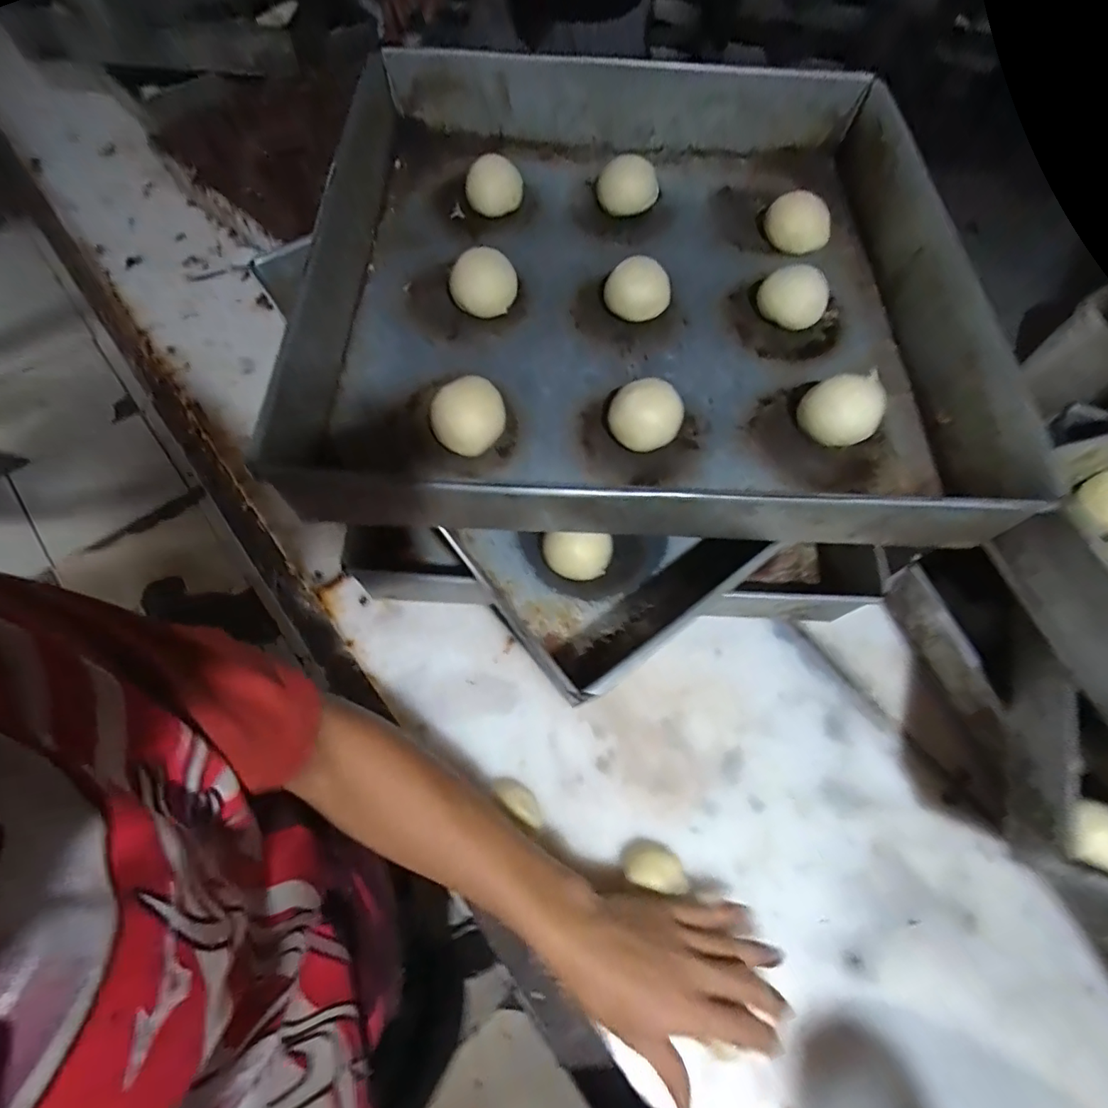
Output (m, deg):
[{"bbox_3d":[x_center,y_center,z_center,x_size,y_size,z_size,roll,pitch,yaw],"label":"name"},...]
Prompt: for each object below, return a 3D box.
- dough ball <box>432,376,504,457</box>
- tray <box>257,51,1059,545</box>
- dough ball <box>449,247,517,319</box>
[{"bbox_3d":[-0.052,-0.086,0.315,0.042,0.031,0.045,1,64,-2],"label":"dough ball"},{"bbox_3d":[0.056,-0.199,0.363,0.414,0.068,0.411,1,64,-2],"label":"tray"},{"bbox_3d":[-0.050,-0.195,0.365,0.046,0.033,0.040,-5,65,-5],"label":"dough ball"}]

